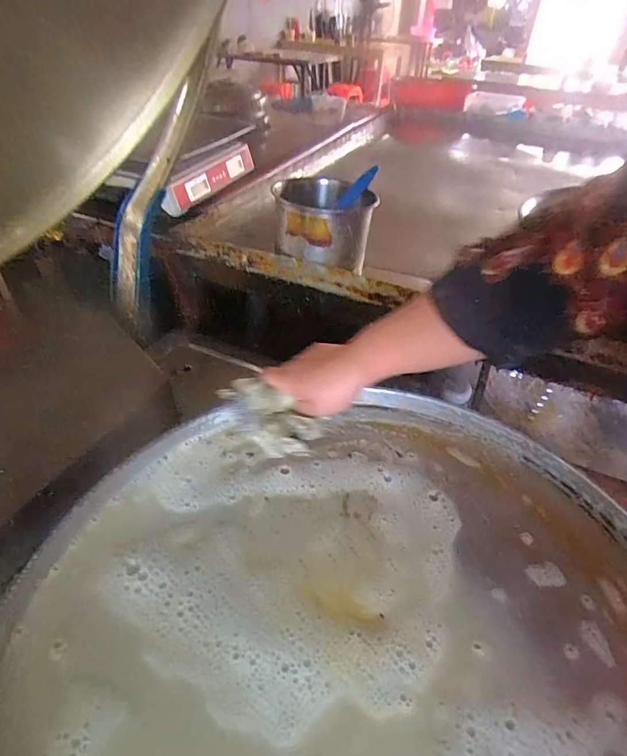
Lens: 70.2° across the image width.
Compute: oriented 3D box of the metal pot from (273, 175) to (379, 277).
[{"bbox_3d":[0.012,-0.225,0.671,0.138,0.097,0.151,2,41,-2],"label":"metal pot"}]

